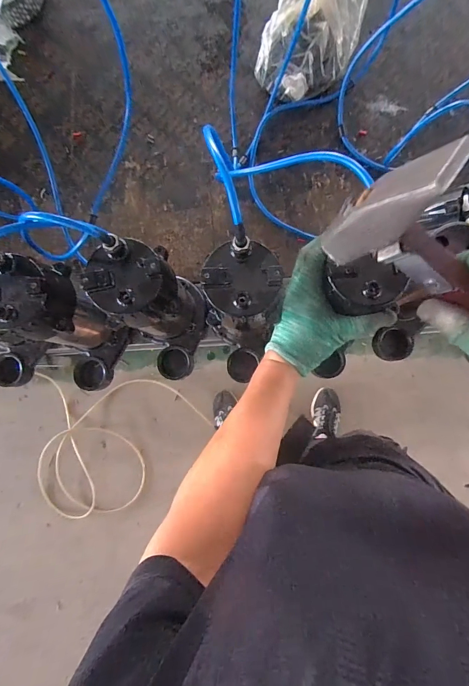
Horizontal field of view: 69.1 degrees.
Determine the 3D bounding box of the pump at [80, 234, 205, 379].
[{"bbox_3d":[-0.100,-0.030,0.475,0.096,0.252,0.153,-13,86,2],"label":"pump"}]

